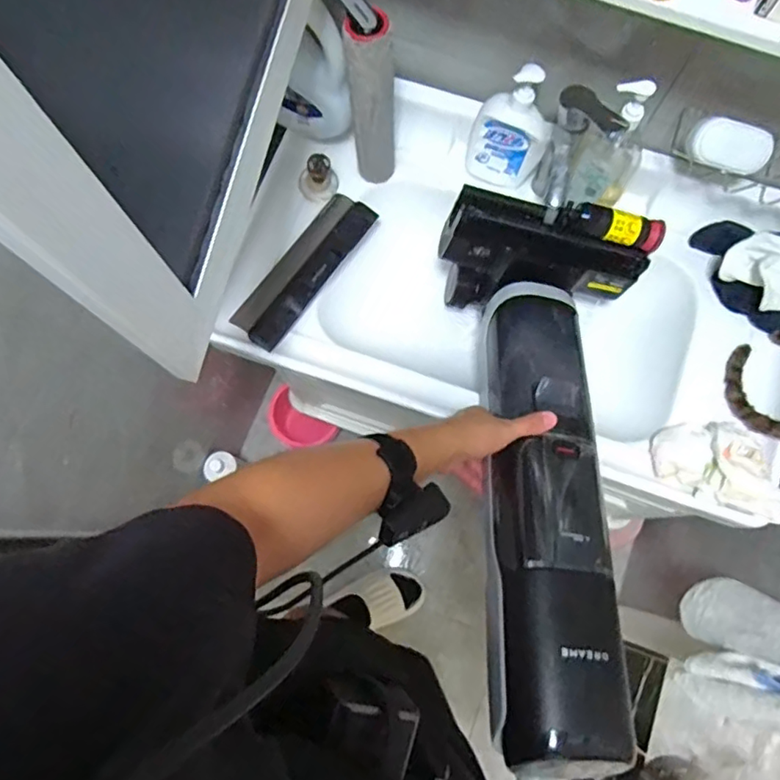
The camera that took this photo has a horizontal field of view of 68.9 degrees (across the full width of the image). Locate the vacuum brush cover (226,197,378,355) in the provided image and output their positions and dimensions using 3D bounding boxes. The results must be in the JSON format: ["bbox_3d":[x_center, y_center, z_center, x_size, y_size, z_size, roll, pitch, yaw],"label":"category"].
[{"bbox_3d":[-0.123,-0.180,0.836,0.082,0.033,0.262,35,78,7],"label":"vacuum brush cover"}]

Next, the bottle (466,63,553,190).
[{"bbox_3d":[0.172,-0.366,0.804,0.106,0.177,0.057,21,77,4],"label":"bottle"}]

